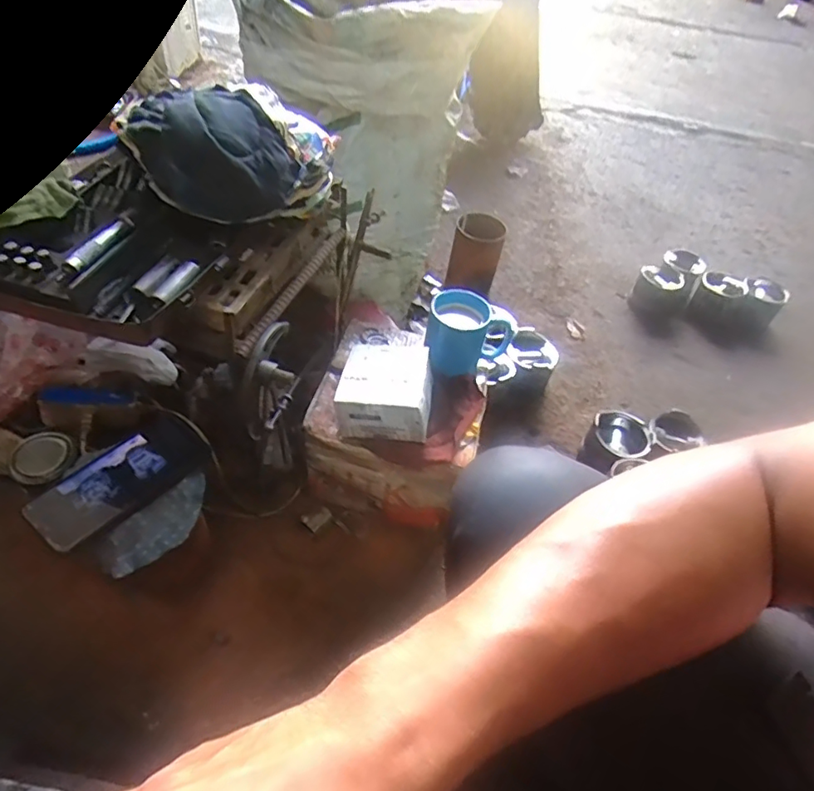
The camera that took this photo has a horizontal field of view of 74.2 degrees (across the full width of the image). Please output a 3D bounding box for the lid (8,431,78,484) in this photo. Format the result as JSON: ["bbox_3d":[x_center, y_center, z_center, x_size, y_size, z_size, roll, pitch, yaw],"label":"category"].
[{"bbox_3d":[-0.424,0.071,0.628,0.072,0.016,0.058,-10,62,-10],"label":"lid"}]

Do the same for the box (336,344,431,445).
[{"bbox_3d":[-0.024,-0.010,0.668,0.108,0.064,0.112,7,49,1],"label":"box"}]

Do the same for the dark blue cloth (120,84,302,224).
[{"bbox_3d":[-0.201,-0.246,0.562,0.147,0.092,0.143,-22,54,-22],"label":"dark blue cloth"}]

